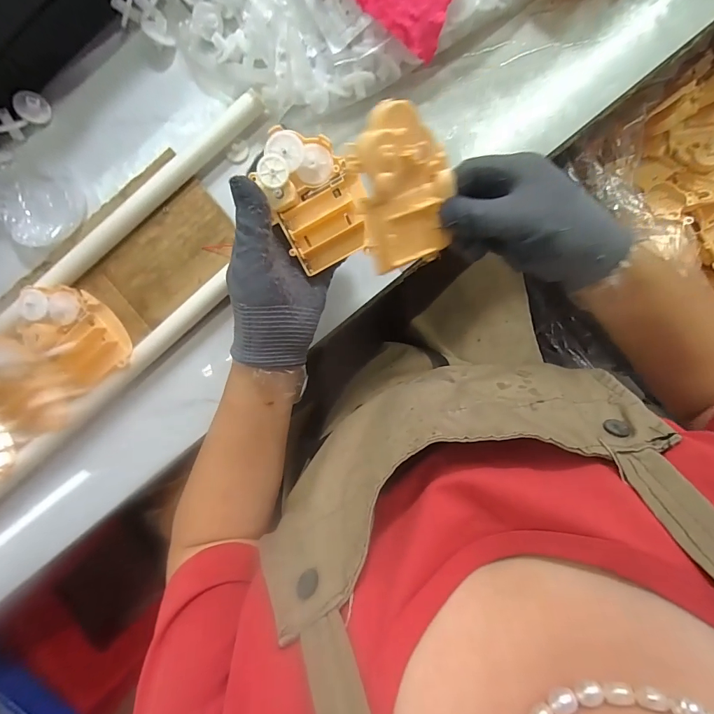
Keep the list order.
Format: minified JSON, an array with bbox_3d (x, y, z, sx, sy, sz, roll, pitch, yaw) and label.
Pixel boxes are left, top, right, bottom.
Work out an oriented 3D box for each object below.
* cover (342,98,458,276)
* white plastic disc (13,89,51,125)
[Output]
[{"bbox_3d":[0.032,-0.106,0.248,0.068,0.014,0.094,-26,128,-18],"label":"cover"},{"bbox_3d":[-0.304,-0.235,0.367,0.011,0.027,0.026,35,88,45],"label":"white plastic disc"}]

